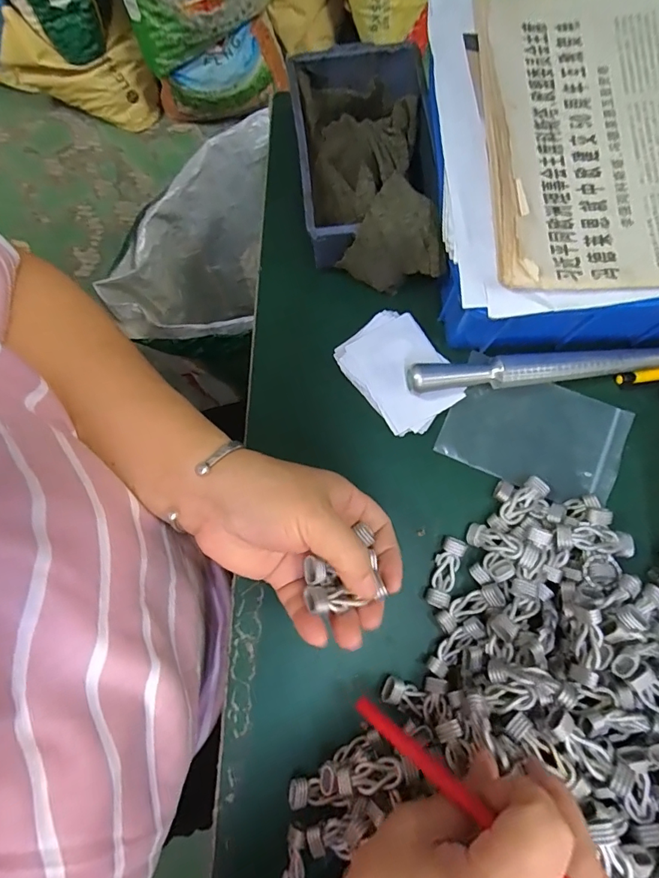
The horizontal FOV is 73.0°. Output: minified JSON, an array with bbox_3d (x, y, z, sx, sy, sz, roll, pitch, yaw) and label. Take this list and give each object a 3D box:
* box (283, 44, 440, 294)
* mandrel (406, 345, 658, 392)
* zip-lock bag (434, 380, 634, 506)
[{"bbox_3d":[0.024,-0.192,0.317,0.091,0.053,0.162,-5,78,0],"label":"box"},{"bbox_3d":[0.171,-0.051,0.313,0.232,0.023,0.020,-6,78,-1],"label":"mandrel"},{"bbox_3d":[0.147,-0.003,0.317,0.120,0.006,0.078,23,80,5],"label":"zip-lock bag"}]

